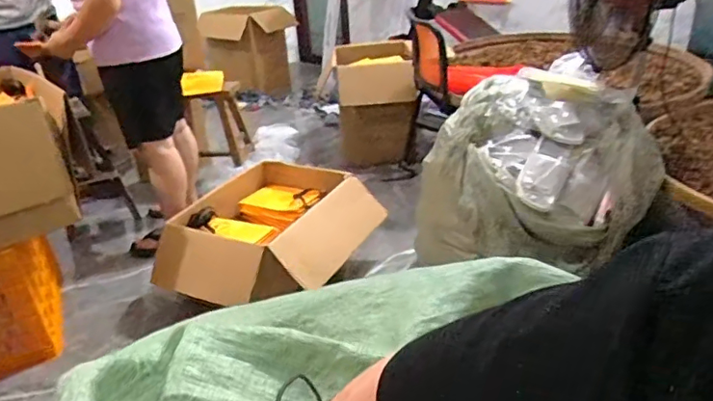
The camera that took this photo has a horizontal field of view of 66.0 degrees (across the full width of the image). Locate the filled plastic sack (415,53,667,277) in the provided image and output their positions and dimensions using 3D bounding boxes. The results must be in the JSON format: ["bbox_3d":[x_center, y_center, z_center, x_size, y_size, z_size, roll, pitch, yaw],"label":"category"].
[{"bbox_3d":[0.521,-0.096,1.607,0.641,0.437,0.454,12,31,27],"label":"filled plastic sack"}]

